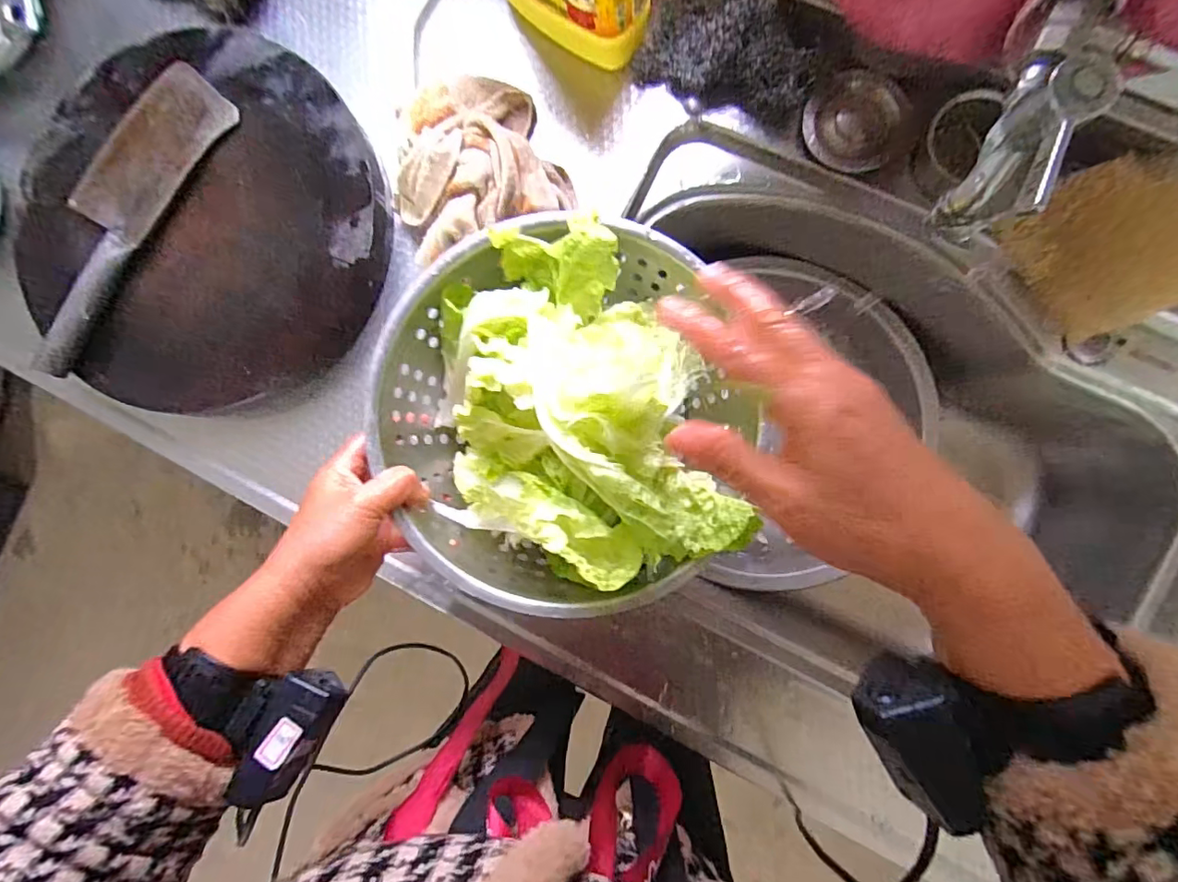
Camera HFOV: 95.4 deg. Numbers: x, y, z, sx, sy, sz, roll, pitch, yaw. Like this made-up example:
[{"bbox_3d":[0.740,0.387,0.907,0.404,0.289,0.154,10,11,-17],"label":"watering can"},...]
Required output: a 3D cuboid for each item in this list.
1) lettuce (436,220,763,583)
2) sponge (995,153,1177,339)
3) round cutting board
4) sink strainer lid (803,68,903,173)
[{"bbox_3d":[-0.020,-0.021,0.364,0.177,0.080,0.238,-19,80,-2],"label":"lettuce"},{"bbox_3d":[0.394,-0.146,0.400,0.105,0.022,0.117,-36,83,40],"label":"sponge"},{"bbox_3d":[-0.351,-0.195,0.486,0.333,0.068,0.321,37,83,7],"label":"round cutting board"},{"bbox_3d":[0.217,-0.263,0.443,0.072,0.011,0.072,5,116,11],"label":"sink strainer lid"}]

